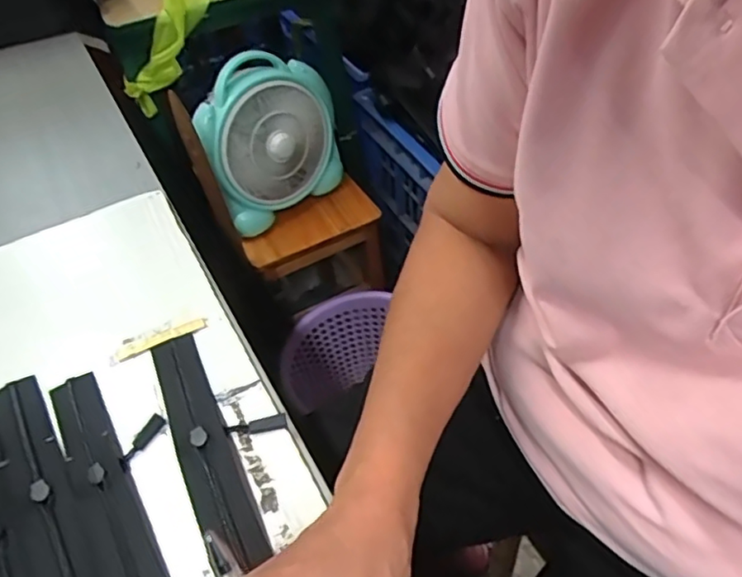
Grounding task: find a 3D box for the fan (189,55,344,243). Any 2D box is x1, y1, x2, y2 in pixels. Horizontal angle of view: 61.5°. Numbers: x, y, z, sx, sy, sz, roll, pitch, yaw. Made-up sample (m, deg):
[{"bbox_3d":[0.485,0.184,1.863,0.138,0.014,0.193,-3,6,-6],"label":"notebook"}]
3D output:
[{"bbox_3d":[-0.149,-0.229,0.953,0.226,0.219,0.069,-35,53,-23],"label":"fan"}]

